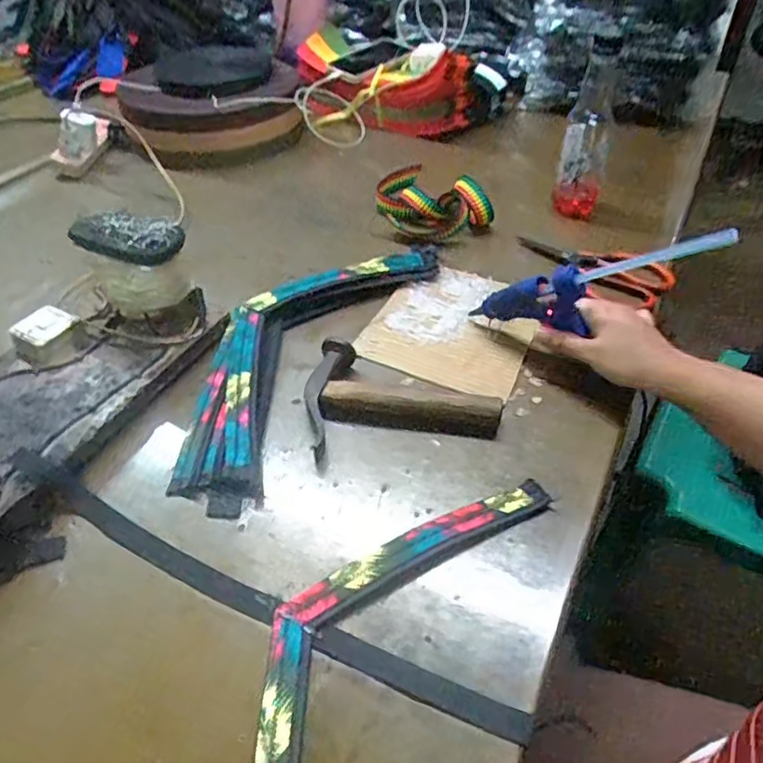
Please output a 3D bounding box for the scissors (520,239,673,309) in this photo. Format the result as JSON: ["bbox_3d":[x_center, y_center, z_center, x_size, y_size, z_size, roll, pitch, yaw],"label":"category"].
[{"bbox_3d":[0.240,-0.134,0.691,0.173,0.015,0.089,31,53,30],"label":"scissors"}]

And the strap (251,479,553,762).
[{"bbox_3d":[-0.012,0.177,0.381,0.120,0.023,0.353,19,46,22],"label":"strap"}]

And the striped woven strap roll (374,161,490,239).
[{"bbox_3d":[0.053,-0.223,0.754,0.108,0.048,0.155,-30,50,-26],"label":"striped woven strap roll"}]

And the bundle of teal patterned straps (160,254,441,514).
[{"bbox_3d":[-0.076,-0.048,0.592,0.138,0.029,0.390,20,48,22],"label":"bundle of teal patterned straps"}]

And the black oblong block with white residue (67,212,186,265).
[{"bbox_3d":[-0.225,-0.126,0.528,0.096,0.025,0.044,11,45,14],"label":"black oblong block with white residue"}]

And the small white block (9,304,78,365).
[{"bbox_3d":[-0.306,-0.044,0.553,0.047,0.024,0.051,22,49,23],"label":"small white block"}]

